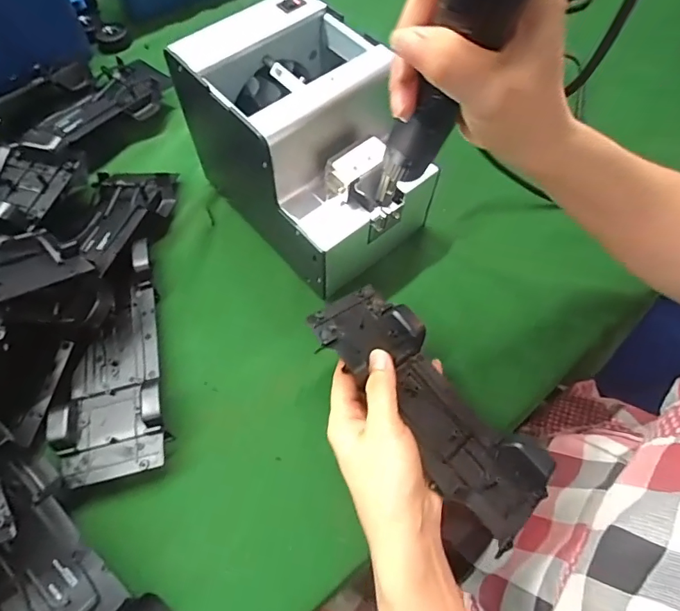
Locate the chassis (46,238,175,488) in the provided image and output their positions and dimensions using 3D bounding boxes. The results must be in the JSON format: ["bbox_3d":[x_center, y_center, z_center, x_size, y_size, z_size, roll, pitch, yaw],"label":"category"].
[{"bbox_3d":[-0.178,0.044,0.356,0.078,0.031,0.173,-13,64,-8],"label":"chassis"}]

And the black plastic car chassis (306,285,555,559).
[{"bbox_3d":[0.060,0.067,0.327,0.073,0.035,0.191,-29,72,-39],"label":"black plastic car chassis"}]

